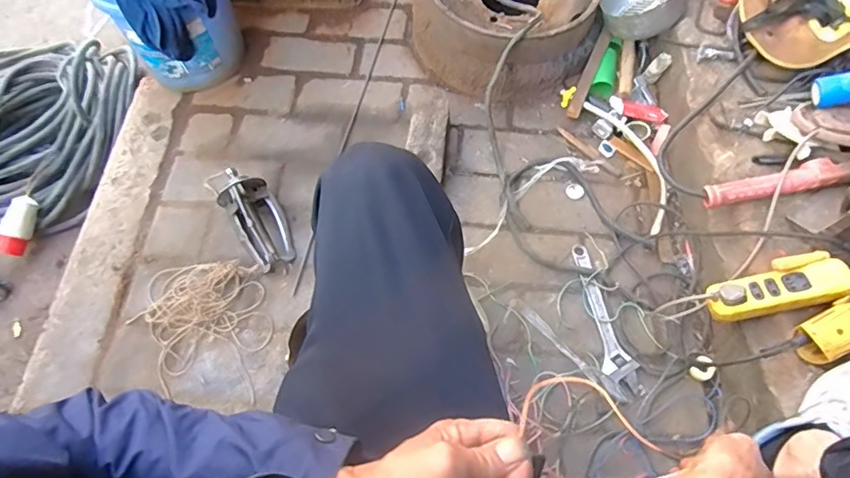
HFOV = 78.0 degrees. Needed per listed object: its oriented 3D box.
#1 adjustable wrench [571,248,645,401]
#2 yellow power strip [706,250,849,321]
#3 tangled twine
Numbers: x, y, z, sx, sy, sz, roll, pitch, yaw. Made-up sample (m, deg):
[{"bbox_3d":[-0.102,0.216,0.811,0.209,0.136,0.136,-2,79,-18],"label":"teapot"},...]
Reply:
[{"bbox_3d":[0.323,0.140,0.944,0.060,0.014,0.291,-5,61,-4],"label":"adjustable wrench"},{"bbox_3d":[0.537,0.073,0.803,0.189,0.028,0.077,-19,61,14],"label":"yellow power strip"},{"bbox_3d":[-0.400,0.148,0.946,0.248,0.027,0.224,7,69,5],"label":"tangled twine"}]

